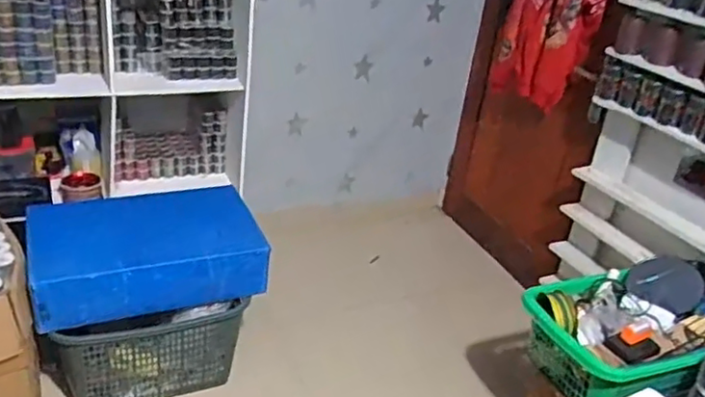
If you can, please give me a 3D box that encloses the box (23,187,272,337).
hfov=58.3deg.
[{"bbox_3d":[-0.608,0.135,1.871,0.620,0.149,0.427,-7,32,-26],"label":"box"}]

